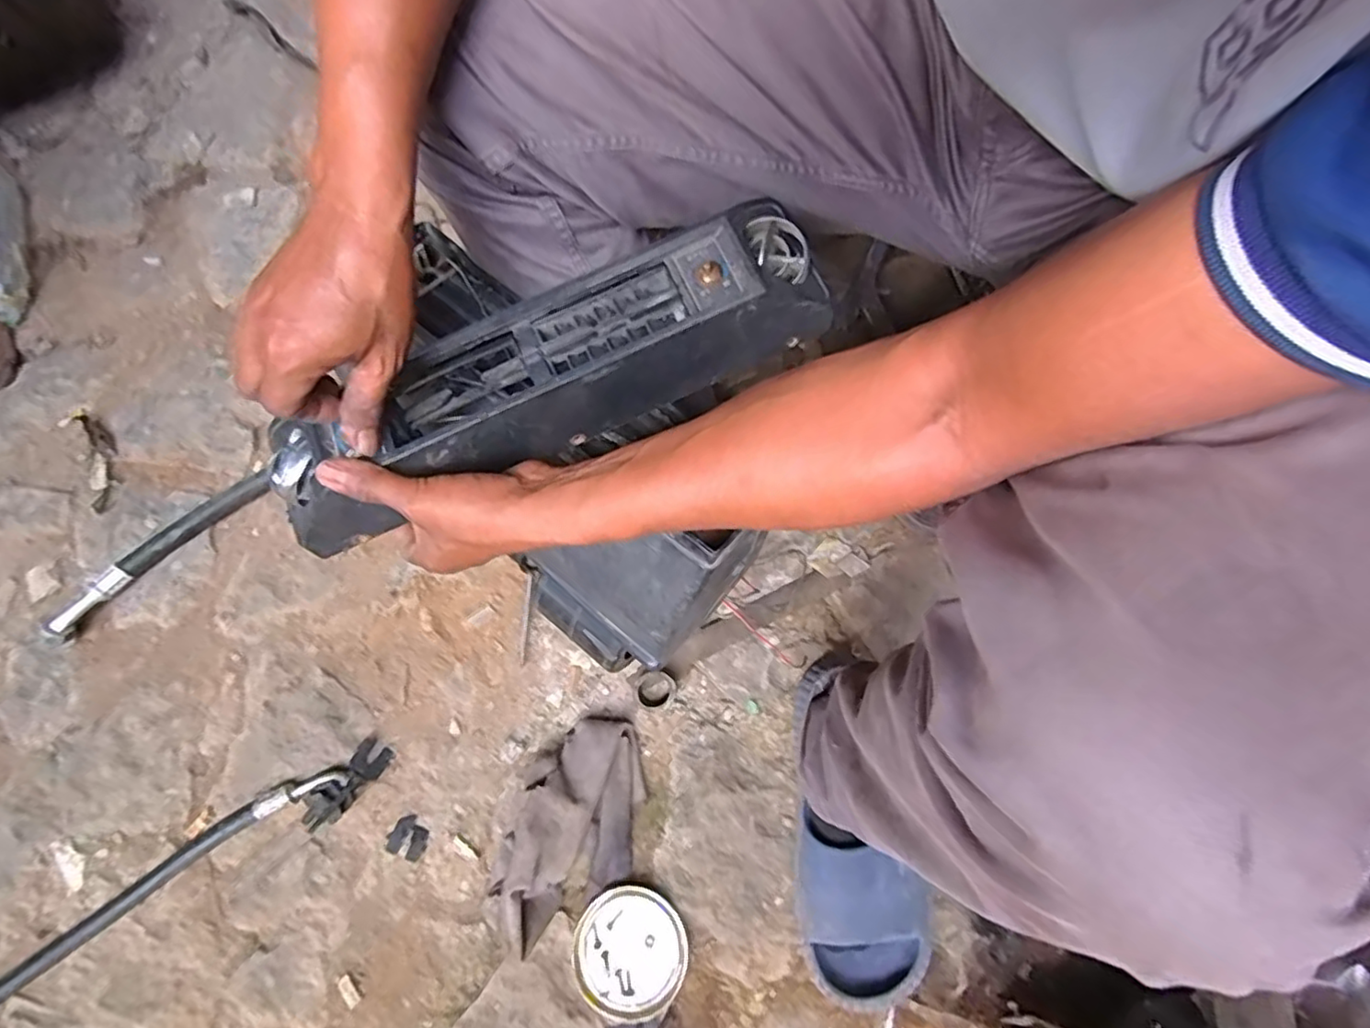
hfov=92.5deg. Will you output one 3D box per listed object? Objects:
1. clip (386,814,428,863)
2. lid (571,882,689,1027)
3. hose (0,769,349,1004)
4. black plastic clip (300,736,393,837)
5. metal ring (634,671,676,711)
[{"bbox_3d":[-0.279,0.327,0.663,0.038,0.006,0.038,30,74,8],"label":"clip"},{"bbox_3d":[-0.052,0.408,0.611,0.103,0.018,0.102,1,72,-2],"label":"lid"},{"bbox_3d":[-0.550,0.393,0.625,0.485,0.032,0.052,-37,77,-12],"label":"hose"},{"bbox_3d":[-0.345,0.272,0.665,0.038,0.021,0.095,36,60,10],"label":"black plastic clip"},{"bbox_3d":[-0.031,0.184,0.683,0.042,0.020,0.039,2,72,-1],"label":"metal ring"}]

